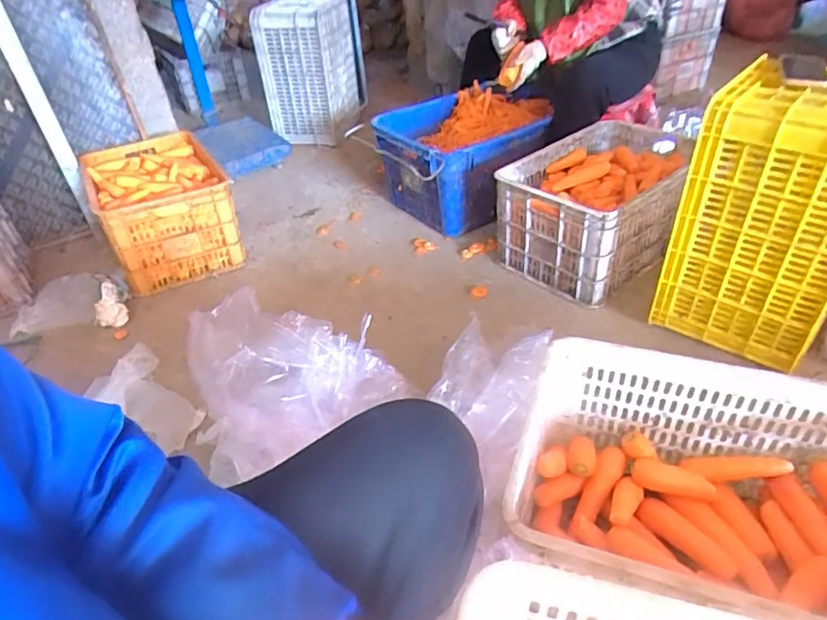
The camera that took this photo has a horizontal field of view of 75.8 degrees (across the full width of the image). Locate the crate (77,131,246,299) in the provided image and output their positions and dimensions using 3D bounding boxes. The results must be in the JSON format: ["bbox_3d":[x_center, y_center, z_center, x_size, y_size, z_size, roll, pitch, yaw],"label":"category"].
[{"bbox_3d":[-0.766,-0.315,1.626,0.338,0.240,0.558,-25,41,-22],"label":"crate"}]

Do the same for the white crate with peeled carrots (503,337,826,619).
[{"bbox_3d":[0.406,0.267,0.693,0.514,0.223,0.349,9,40,19],"label":"white crate with peeled carrots"}]

